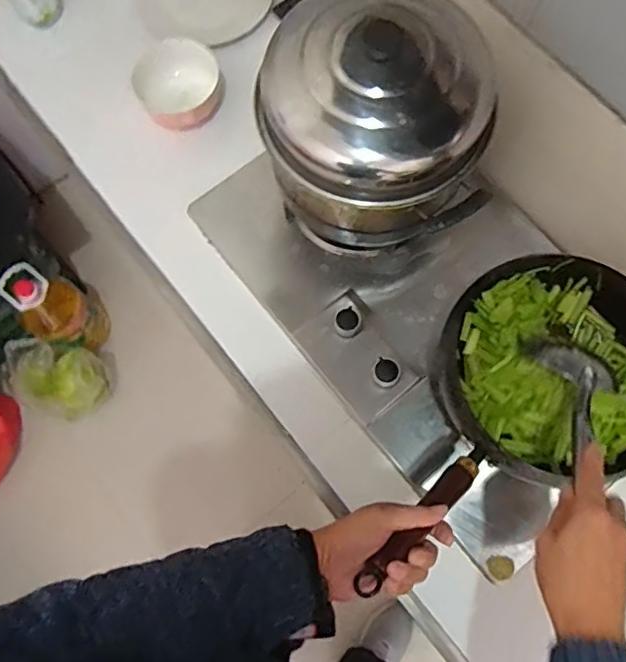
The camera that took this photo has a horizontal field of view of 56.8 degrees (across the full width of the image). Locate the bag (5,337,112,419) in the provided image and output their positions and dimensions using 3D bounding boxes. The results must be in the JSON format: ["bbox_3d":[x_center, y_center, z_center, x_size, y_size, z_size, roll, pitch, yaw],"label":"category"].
[{"bbox_3d":[-0.689,0.130,1.562,0.246,0.170,0.184,14,75,6],"label":"bag"}]

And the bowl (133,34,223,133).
[{"bbox_3d":[-0.214,-0.393,0.938,0.139,0.079,0.138,-20,74,-4],"label":"bowl"}]

